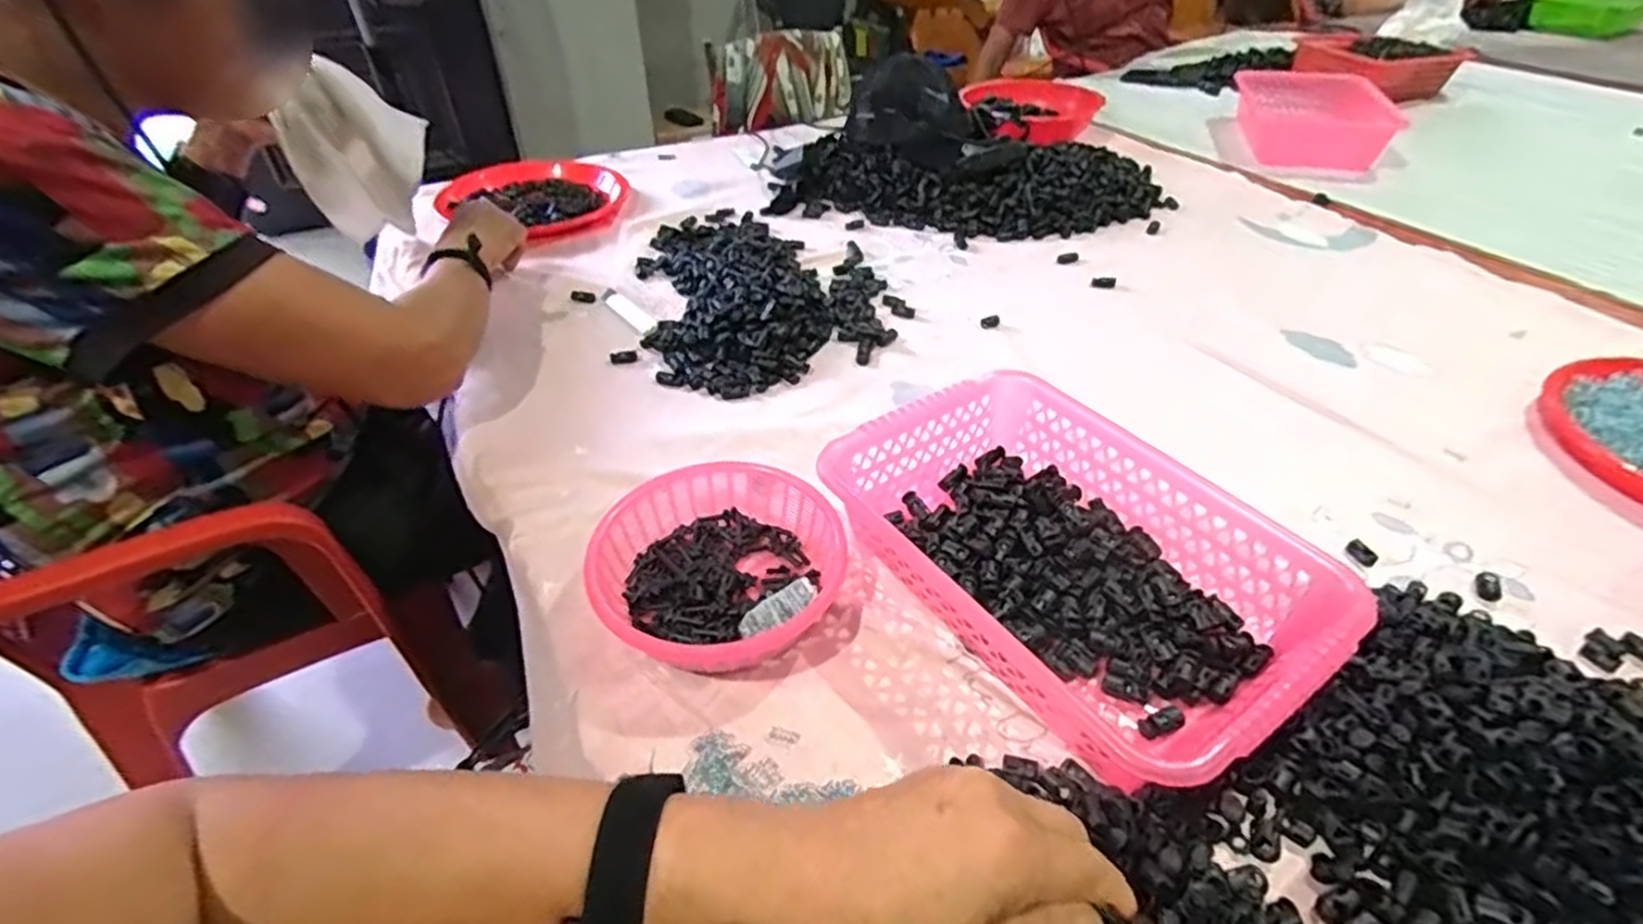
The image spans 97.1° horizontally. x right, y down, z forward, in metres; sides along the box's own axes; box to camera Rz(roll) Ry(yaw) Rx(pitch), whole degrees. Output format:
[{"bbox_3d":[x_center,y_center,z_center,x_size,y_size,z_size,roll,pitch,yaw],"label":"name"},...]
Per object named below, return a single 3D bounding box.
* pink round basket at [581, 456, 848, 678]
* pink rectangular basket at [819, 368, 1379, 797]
[{"bbox_3d":[-0.069,0.074,0.506,0.162,0.052,0.163,0,42,0],"label":"pink round basket"},{"bbox_3d":[0.166,0.065,0.499,0.200,0.078,0.304,-27,48,-27],"label":"pink rectangular basket"}]

